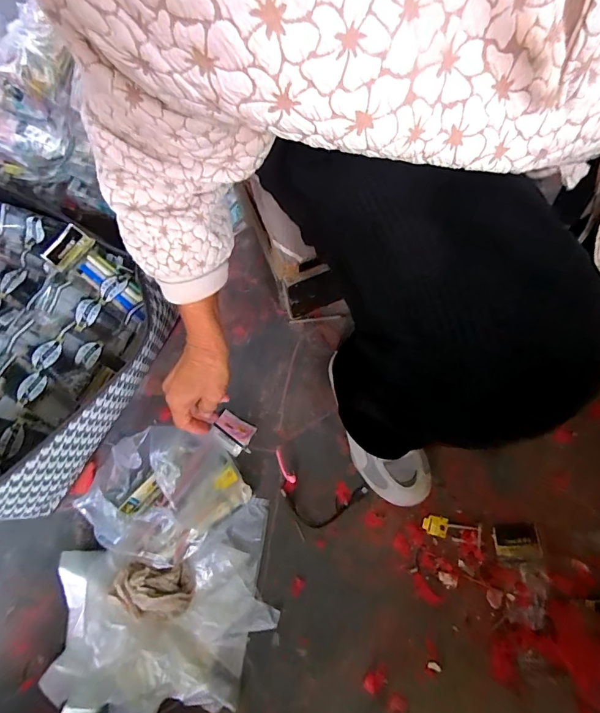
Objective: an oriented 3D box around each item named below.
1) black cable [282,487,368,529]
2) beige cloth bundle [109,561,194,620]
[{"bbox_3d":[0.037,0.228,0.596,0.125,0.014,0.057,-2,77,0],"label":"black cable"},{"bbox_3d":[-0.205,0.325,0.552,0.102,0.035,0.065,4,77,2],"label":"beige cloth bundle"}]

